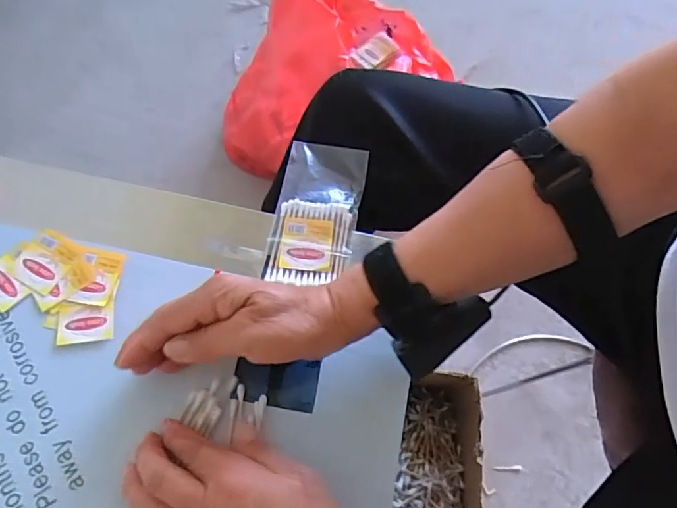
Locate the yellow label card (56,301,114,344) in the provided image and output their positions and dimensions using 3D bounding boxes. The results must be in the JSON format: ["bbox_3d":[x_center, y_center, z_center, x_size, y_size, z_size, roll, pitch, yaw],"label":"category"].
[{"bbox_3d":[-0.185,0.050,0.372,0.040,0.004,0.028,-7,68,-6],"label":"yellow label card"}]

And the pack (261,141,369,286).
[{"bbox_3d":[-0.018,-0.037,0.416,0.066,0.012,0.121,10,67,1],"label":"pack"}]

